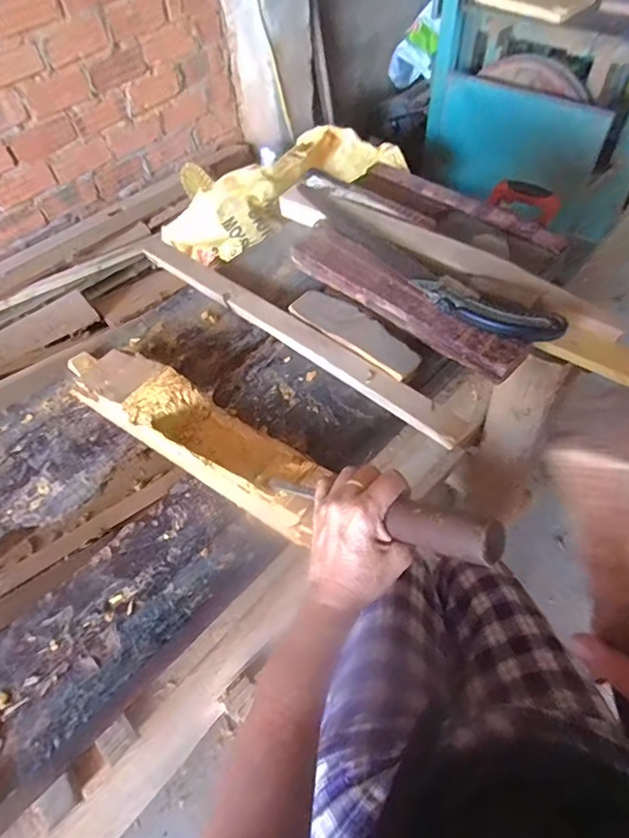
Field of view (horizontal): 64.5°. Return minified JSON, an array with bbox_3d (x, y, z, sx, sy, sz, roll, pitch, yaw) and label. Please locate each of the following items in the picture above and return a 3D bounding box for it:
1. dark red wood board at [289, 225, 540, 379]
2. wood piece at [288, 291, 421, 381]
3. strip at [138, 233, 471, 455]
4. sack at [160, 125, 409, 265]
[{"bbox_3d":[0.113,-0.165,0.680,0.081,0.029,0.359,-36,59,-21],"label":"dark red wood board"},{"bbox_3d":[0.055,-0.119,0.662,0.195,0.012,0.056,37,64,26],"label":"wood piece"},{"bbox_3d":[-0.058,-0.139,0.712,0.617,0.023,0.042,36,64,26],"label":"strip"},{"bbox_3d":[-0.094,-0.665,1.444,0.718,0.162,0.280,-34,59,-20],"label":"sack"}]

